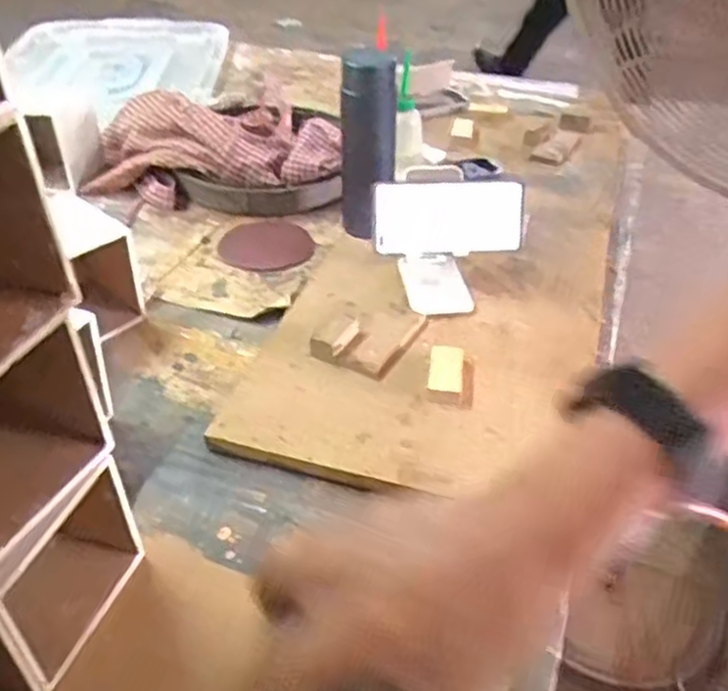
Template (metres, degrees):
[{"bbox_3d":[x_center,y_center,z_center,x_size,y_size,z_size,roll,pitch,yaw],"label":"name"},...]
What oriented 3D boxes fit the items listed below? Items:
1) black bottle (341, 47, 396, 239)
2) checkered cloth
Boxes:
[{"bbox_3d":[0.005,-0.221,0.824,0.063,0.220,0.058,0,39,1],"label":"black bottle"},{"bbox_3d":[-0.209,-0.290,1.005,0.335,0.102,0.228,-3,40,-2],"label":"checkered cloth"}]

